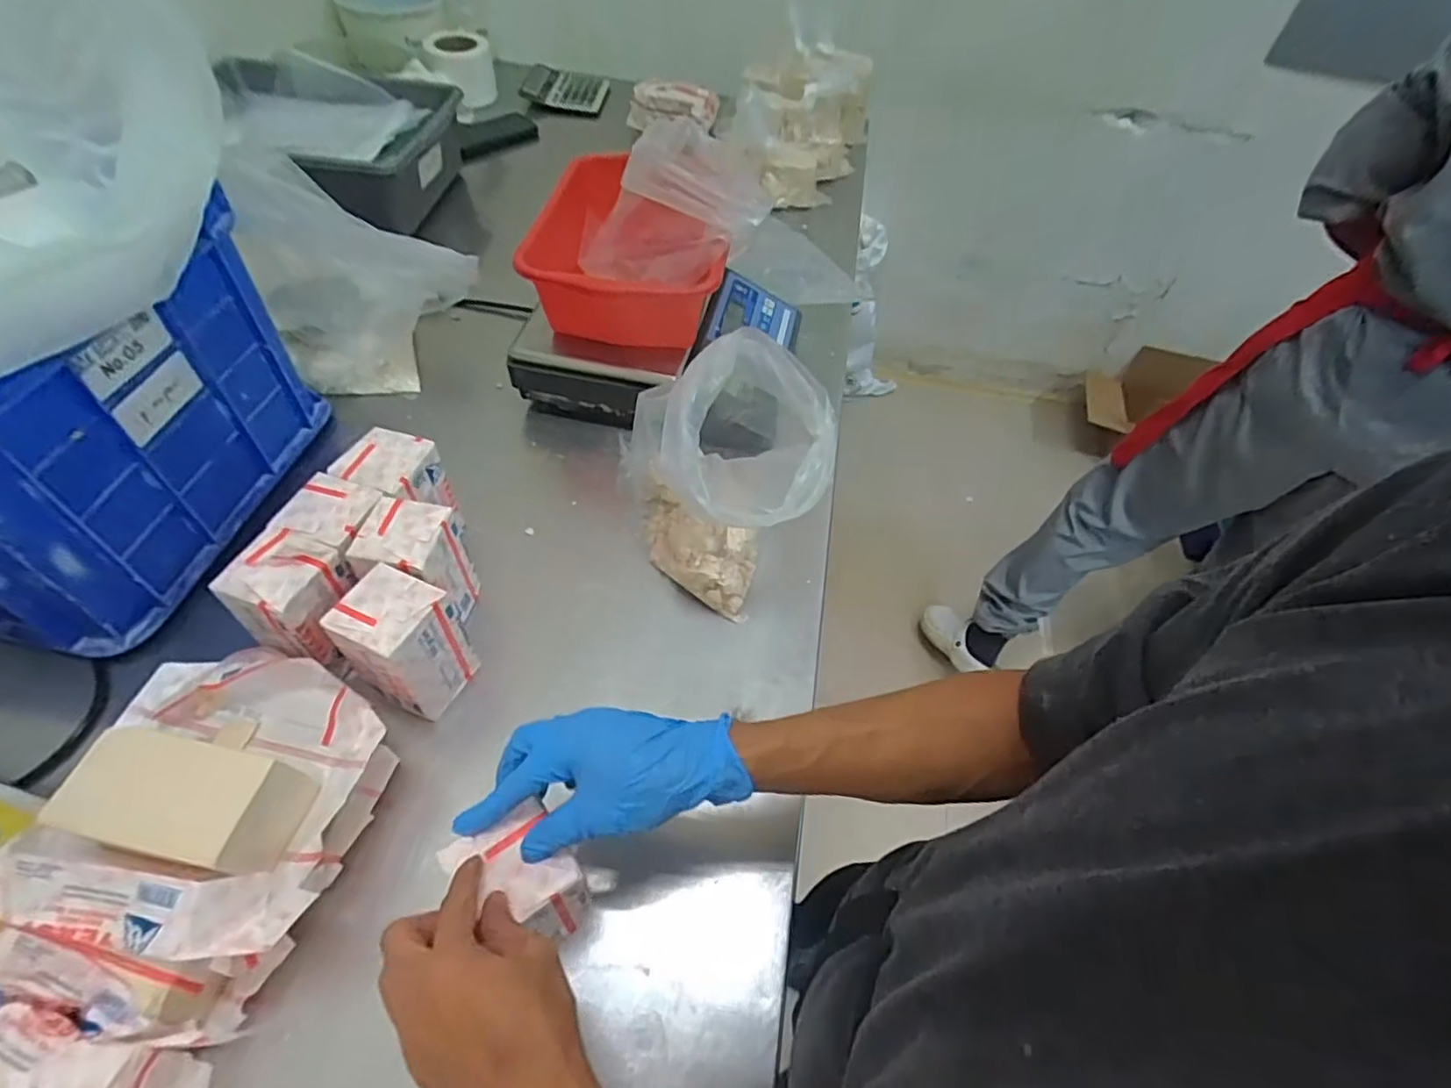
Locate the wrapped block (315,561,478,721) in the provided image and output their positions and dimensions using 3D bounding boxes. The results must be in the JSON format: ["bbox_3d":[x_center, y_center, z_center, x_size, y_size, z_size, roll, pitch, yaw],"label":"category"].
[{"bbox_3d":[-0.265,0.084,0.547,0.076,0.116,0.071,27,55,14],"label":"wrapped block"}]

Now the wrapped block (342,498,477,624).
[{"bbox_3d":[-0.273,0.027,0.591,0.074,0.116,0.076,11,53,2],"label":"wrapped block"}]

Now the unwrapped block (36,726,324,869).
[{"bbox_3d":[-0.346,0.163,0.430,0.127,0.061,0.077,12,53,3],"label":"unwrapped block"}]

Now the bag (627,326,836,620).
[{"bbox_3d":[0.004,-0.080,0.657,0.174,0.195,0.230,-15,56,-16],"label":"bag"}]

